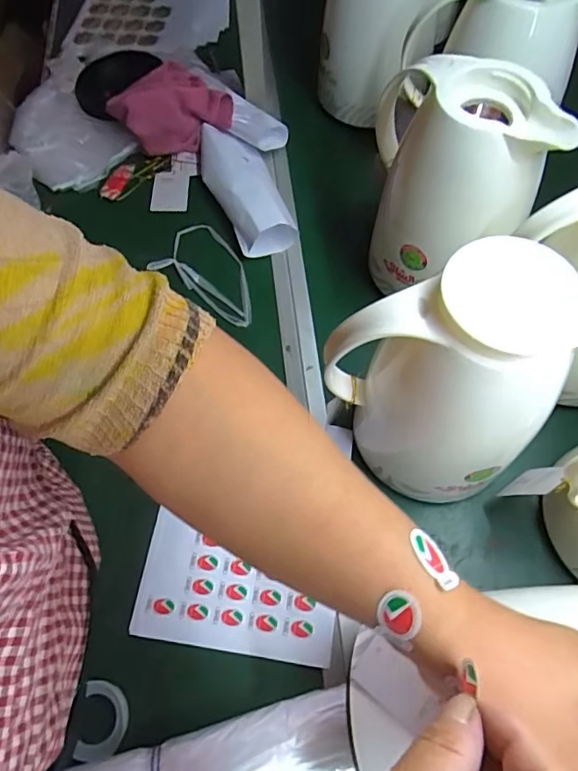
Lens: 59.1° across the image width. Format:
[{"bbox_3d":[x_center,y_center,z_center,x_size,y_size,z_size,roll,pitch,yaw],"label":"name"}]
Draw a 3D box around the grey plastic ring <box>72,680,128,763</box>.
[{"bbox_3d":[-0.159,0.288,0.439,0.040,0.007,0.057,2,65,1],"label":"grey plastic ring"}]

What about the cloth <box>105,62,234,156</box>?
[{"bbox_3d":[-0.163,-0.384,0.711,0.145,0.042,0.124,42,87,5],"label":"cloth"}]

